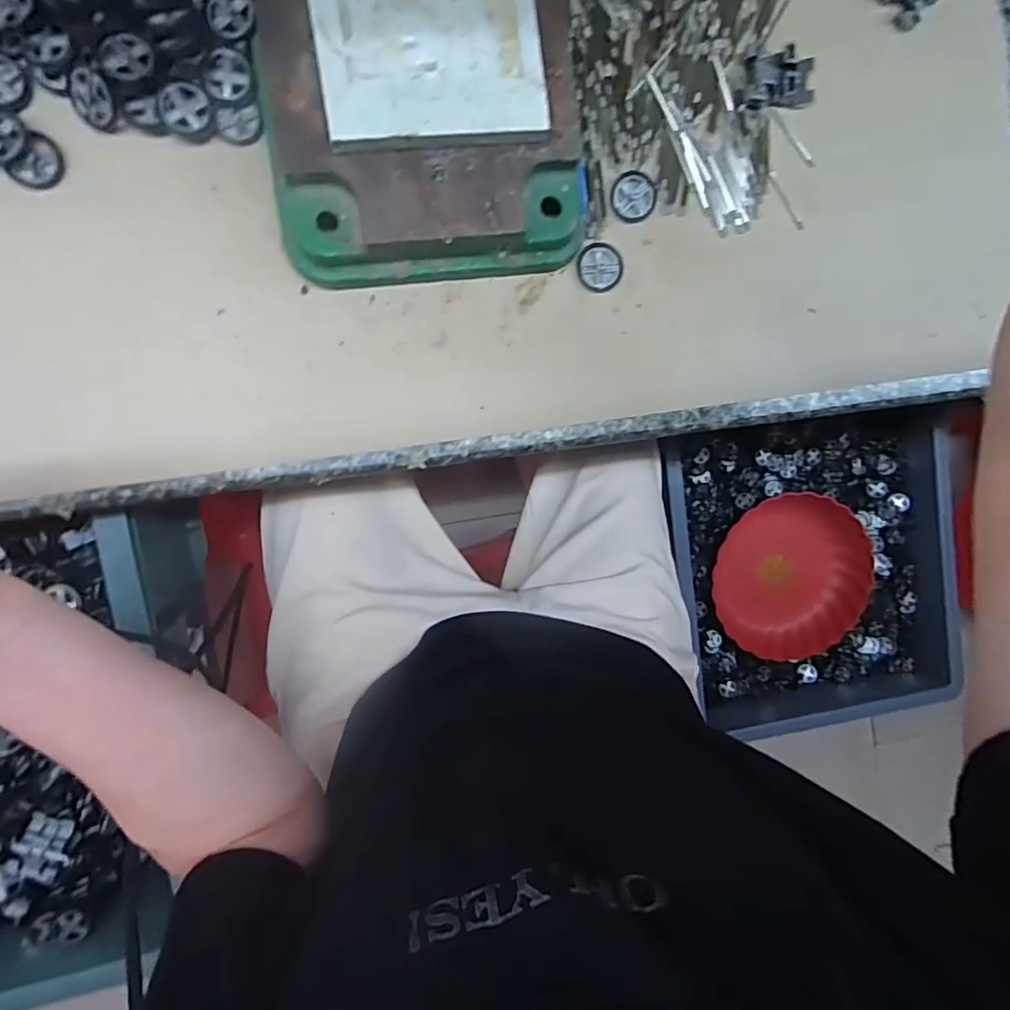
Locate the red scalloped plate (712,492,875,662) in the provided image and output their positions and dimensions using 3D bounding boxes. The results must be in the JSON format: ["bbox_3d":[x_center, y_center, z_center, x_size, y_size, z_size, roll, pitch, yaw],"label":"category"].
[{"bbox_3d":[0.419,0.110,0.860,0.226,0.061,0.246,-3,94,-9],"label":"red scalloped plate"}]

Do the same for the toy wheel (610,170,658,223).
[{"bbox_3d":[0.077,-0.184,0.346,0.027,0.004,0.030,43,86,-9],"label":"toy wheel"}]

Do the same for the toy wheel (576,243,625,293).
[{"bbox_3d":[0.057,-0.141,0.347,0.027,0.004,0.027,-1,94,-9],"label":"toy wheel"}]

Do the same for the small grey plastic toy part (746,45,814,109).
[{"bbox_3d":[0.169,-0.259,0.355,0.042,0.012,0.030,-4,94,-9],"label":"small grey plastic toy part"}]

